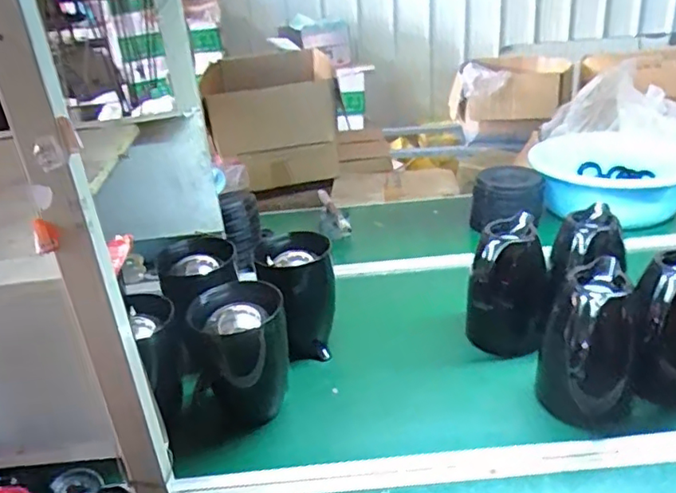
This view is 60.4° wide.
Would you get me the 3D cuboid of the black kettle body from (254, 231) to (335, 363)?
[{"bbox_3d":[-0.068,0.080,0.969,0.121,0.179,0.121,-8,26,-6],"label":"black kettle body"}]

